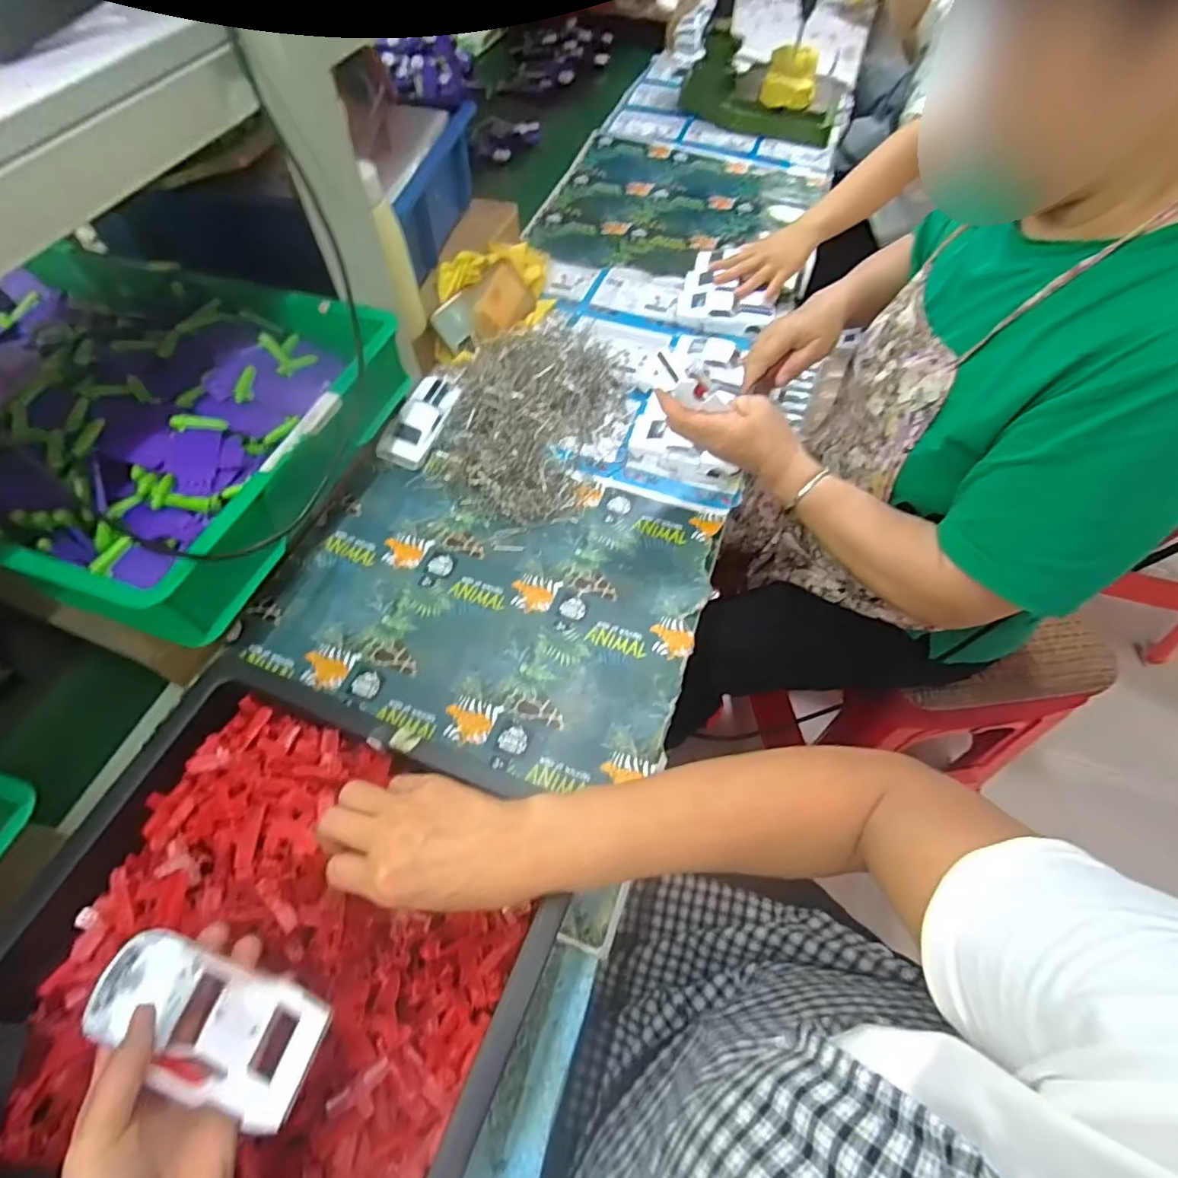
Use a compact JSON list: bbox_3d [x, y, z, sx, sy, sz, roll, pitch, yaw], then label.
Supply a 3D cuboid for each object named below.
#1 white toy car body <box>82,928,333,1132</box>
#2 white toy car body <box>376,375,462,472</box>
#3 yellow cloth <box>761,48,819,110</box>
[{"bbox_3d":[-0.212,0.238,0.328,0.132,0.031,0.058,19,60,10],"label":"white toy car body"},{"bbox_3d":[-0.194,-0.198,0.692,0.052,0.034,0.133,20,61,12],"label":"white toy car body"},{"bbox_3d":[0.376,-0.955,1.098,0.098,0.055,0.116,11,59,7],"label":"yellow cloth"}]

